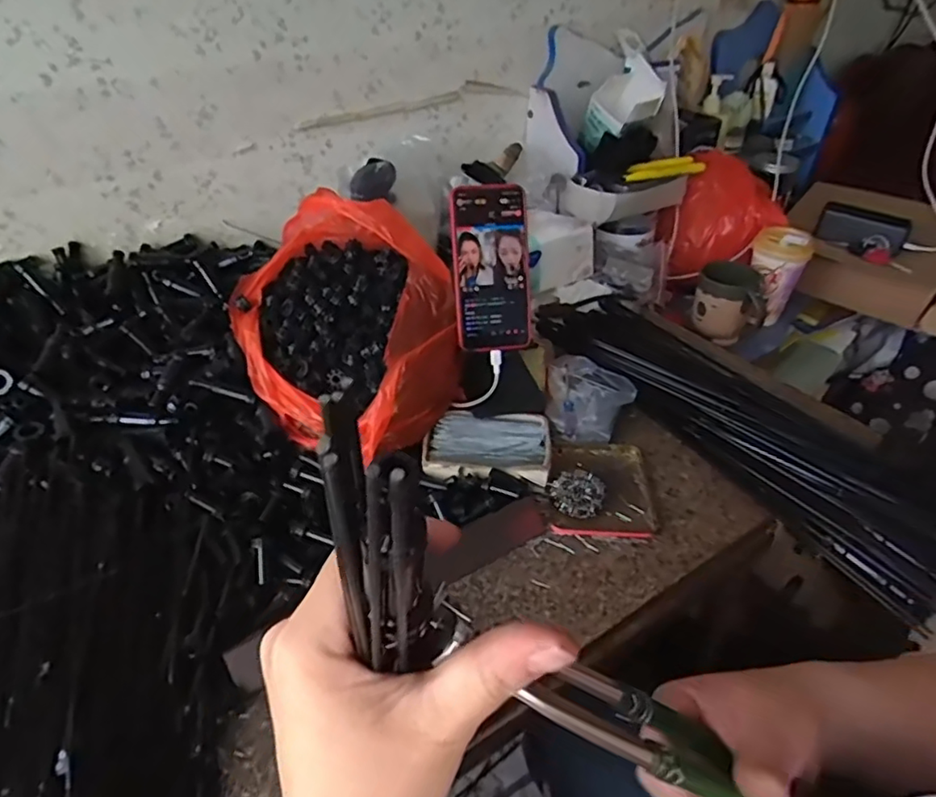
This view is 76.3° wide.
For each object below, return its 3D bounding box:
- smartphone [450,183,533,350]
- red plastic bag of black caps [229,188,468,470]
[{"bbox_3d":[0.025,-0.131,0.604,0.078,0.159,0.008,-5,13,-10],"label":"smartphone"},{"bbox_3d":[-0.127,-0.077,0.624,0.235,0.180,0.225,19,44,28],"label":"red plastic bag of black caps"}]

